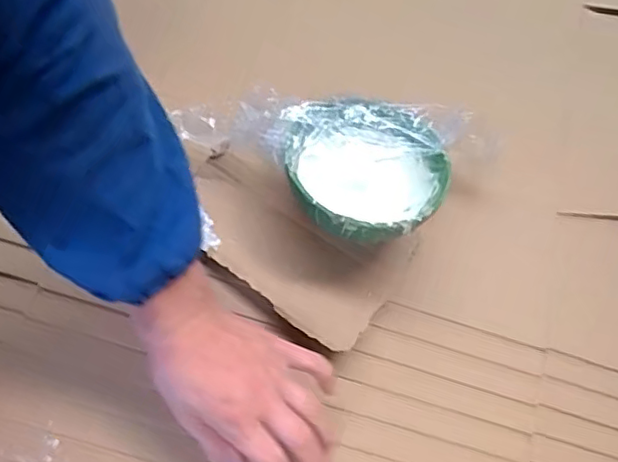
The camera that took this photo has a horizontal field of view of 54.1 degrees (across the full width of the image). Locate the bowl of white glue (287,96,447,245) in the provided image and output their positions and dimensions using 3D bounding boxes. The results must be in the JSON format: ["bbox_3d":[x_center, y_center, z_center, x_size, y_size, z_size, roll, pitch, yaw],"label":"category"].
[{"bbox_3d":[0.044,-0.041,0.500,0.125,0.077,0.117,0,70,-1],"label":"bowl of white glue"}]

